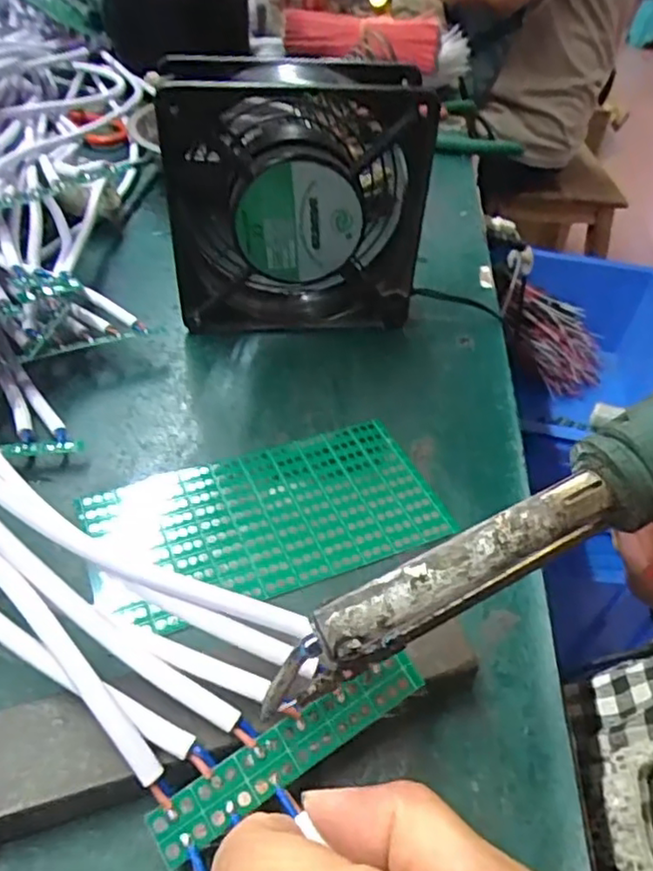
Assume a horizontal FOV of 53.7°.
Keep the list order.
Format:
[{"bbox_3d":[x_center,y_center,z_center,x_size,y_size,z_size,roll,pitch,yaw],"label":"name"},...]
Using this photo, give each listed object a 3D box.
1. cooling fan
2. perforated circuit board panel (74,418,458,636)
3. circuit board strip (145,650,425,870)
[{"bbox_3d":[-0.015,-0.113,0.317,0.117,0.122,0.049,-1,46,-5],"label":"cooling fan"},{"bbox_3d":[-0.023,0.030,0.250,0.130,0.004,0.069,-14,47,-20],"label":"perforated circuit board panel"},{"bbox_3d":[-0.009,0.083,0.172,0.078,0.004,0.014,-29,73,-18],"label":"circuit board strip"}]

